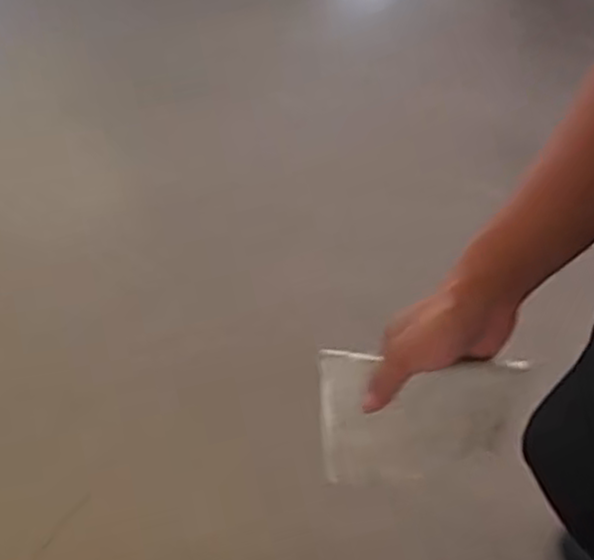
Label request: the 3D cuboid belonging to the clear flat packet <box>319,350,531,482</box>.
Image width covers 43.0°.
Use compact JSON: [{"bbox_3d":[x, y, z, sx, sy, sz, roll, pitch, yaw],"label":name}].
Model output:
[{"bbox_3d":[0.099,0.114,0.615,0.168,0.109,0.010,5,15,-9],"label":"clear flat packet"}]

